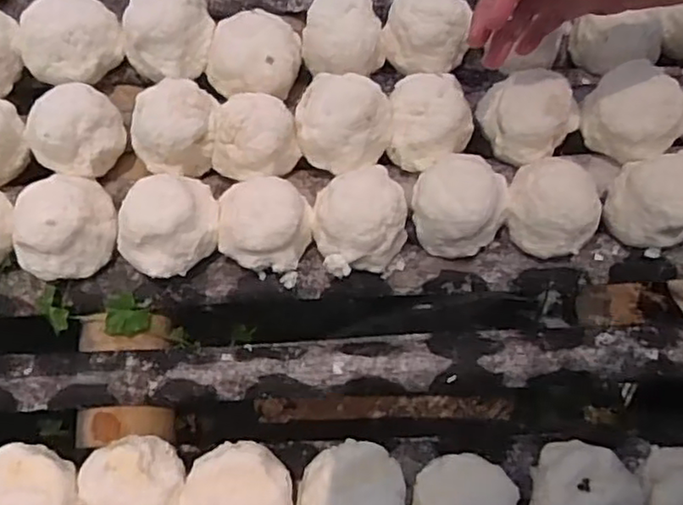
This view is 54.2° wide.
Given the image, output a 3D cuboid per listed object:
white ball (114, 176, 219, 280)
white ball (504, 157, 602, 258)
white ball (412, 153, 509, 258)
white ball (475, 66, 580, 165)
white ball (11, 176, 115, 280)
[{"bbox_3d":[-0.124,-0.021,0.496,0.067,0.059,0.080,9,74,0],"label":"white ball"},{"bbox_3d":[0.154,-0.033,0.491,0.060,0.049,0.064,1,74,-2],"label":"white ball"},{"bbox_3d":[0.087,-0.039,0.486,0.066,0.052,0.072,1,74,-2],"label":"white ball"},{"bbox_3d":[0.142,-0.109,0.508,0.067,0.048,0.065,43,77,9],"label":"white ball"},{"bbox_3d":[-0.203,-0.020,0.498,0.064,0.052,0.080,9,75,1],"label":"white ball"}]

